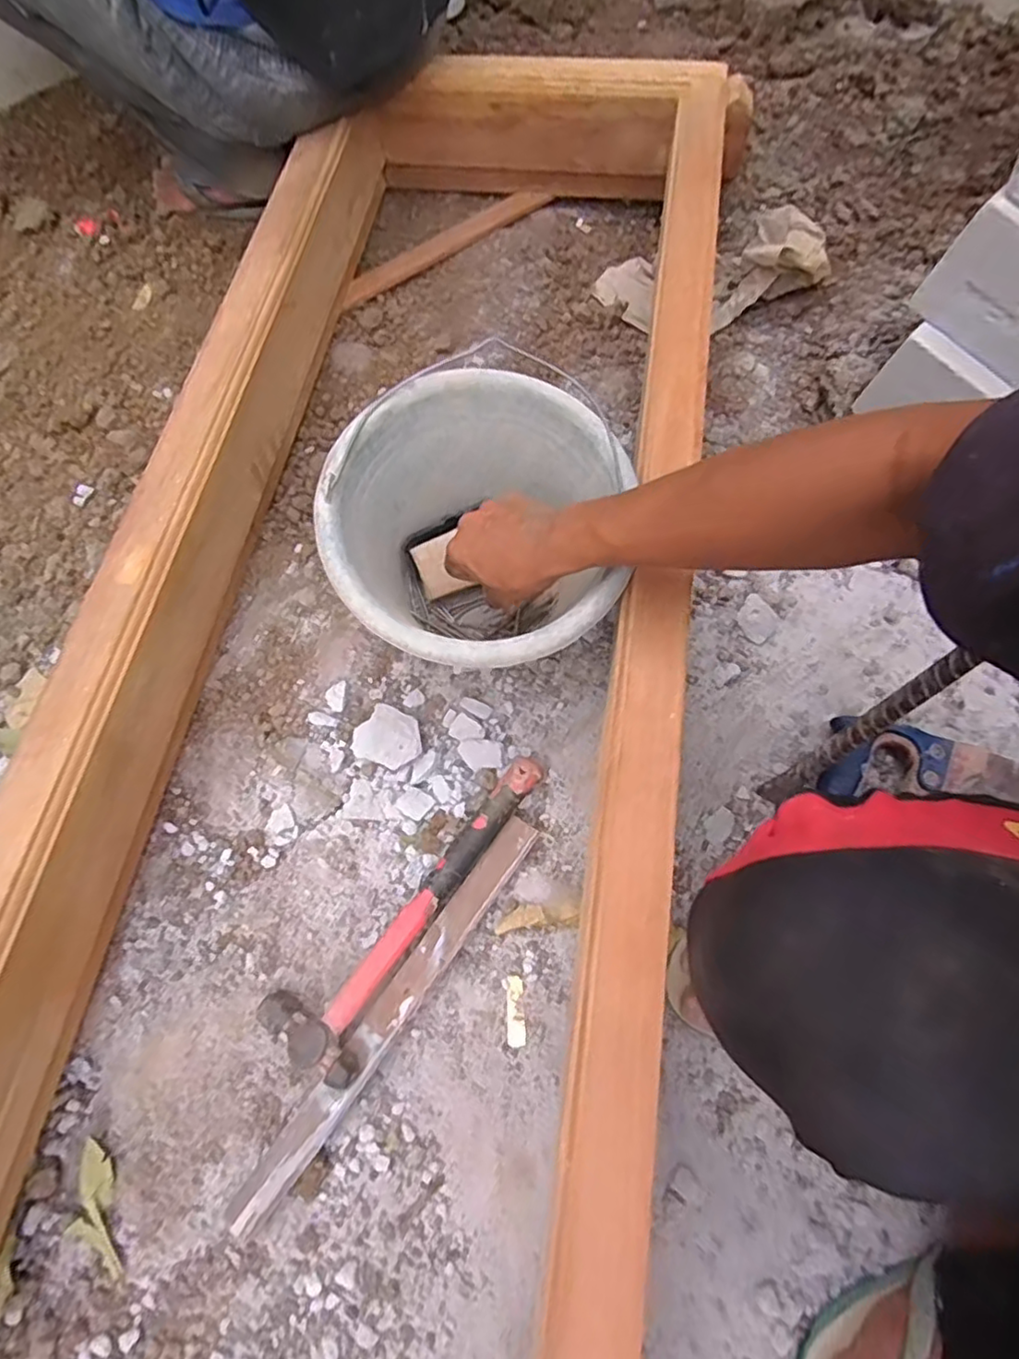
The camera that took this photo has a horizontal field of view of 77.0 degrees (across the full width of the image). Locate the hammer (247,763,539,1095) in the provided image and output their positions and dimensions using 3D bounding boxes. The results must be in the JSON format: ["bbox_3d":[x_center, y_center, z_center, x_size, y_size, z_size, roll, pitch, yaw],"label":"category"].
[{"bbox_3d":[-0.073,0.198,0.569,0.090,0.034,0.314,39,75,14],"label":"hammer"}]

